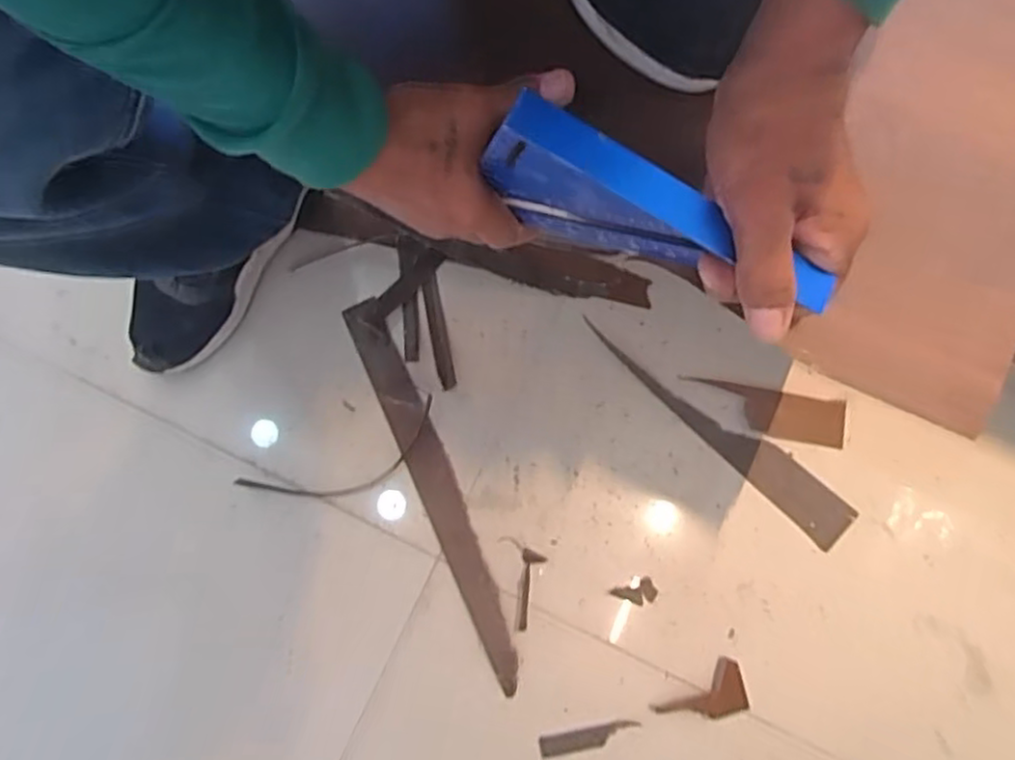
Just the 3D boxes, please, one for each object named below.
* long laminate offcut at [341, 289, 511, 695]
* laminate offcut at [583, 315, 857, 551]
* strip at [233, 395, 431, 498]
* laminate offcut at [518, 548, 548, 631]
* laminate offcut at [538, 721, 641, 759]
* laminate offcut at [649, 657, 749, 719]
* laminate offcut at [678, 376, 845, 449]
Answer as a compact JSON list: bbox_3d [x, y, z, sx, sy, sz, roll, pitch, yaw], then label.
[{"bbox_3d":[-0.076,0.100,0.716,0.041,0.008,0.404,-23,74,-5],"label":"long laminate offcut"},{"bbox_3d":[0.209,0.045,0.727,0.310,0.008,0.051,42,80,11],"label":"laminate offcut"},{"bbox_3d":[-0.164,0.086,0.725,0.209,0.010,0.062,-23,74,-5],"label":"strip"},{"bbox_3d":[0.019,0.199,0.682,0.023,0.004,0.074,11,74,5],"label":"laminate offcut"},{"bbox_3d":[0.074,0.326,0.653,0.091,0.005,0.018,-11,74,-1],"label":"laminate offcut"},{"bbox_3d":[0.178,0.293,0.656,0.086,0.004,0.044,-26,75,-6],"label":"laminate offcut"},{"bbox_3d":[0.257,0.031,0.719,0.155,0.004,0.048,10,74,5],"label":"laminate offcut"}]

